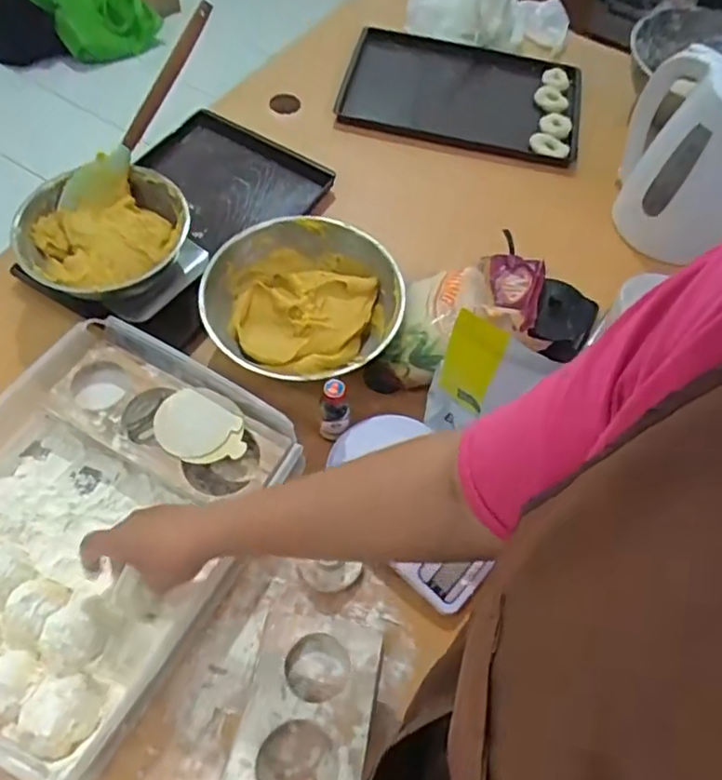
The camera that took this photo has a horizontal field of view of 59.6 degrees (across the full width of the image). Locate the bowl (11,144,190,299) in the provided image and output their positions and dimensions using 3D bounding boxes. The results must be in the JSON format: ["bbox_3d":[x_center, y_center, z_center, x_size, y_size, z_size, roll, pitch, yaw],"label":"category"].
[{"bbox_3d":[-0.290,-0.177,0.721,0.186,0.094,0.161,-34,66,-20],"label":"bowl"}]

